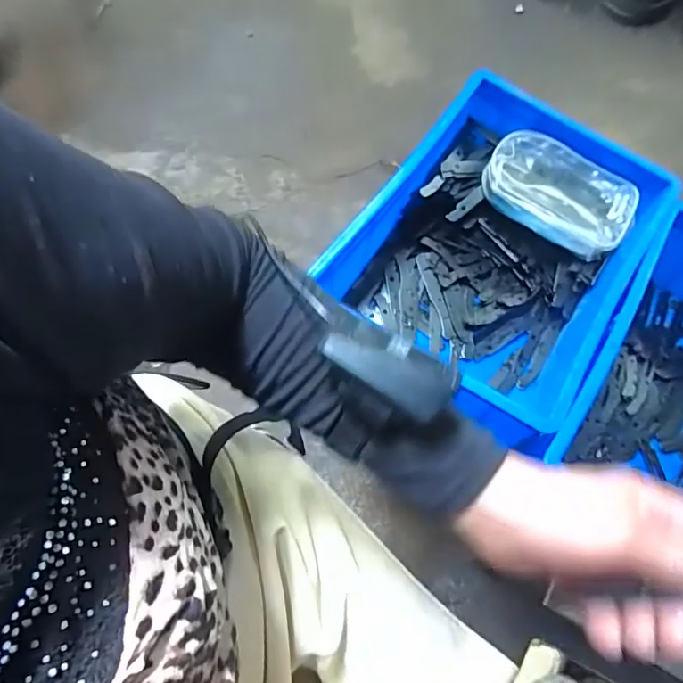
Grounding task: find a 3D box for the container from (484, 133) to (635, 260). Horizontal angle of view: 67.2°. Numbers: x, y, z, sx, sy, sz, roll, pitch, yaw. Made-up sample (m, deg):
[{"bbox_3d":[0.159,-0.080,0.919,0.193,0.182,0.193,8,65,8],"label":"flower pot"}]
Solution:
[{"bbox_3d":[0.286,-0.195,0.674,0.196,0.047,0.110,28,72,10],"label":"container"}]

